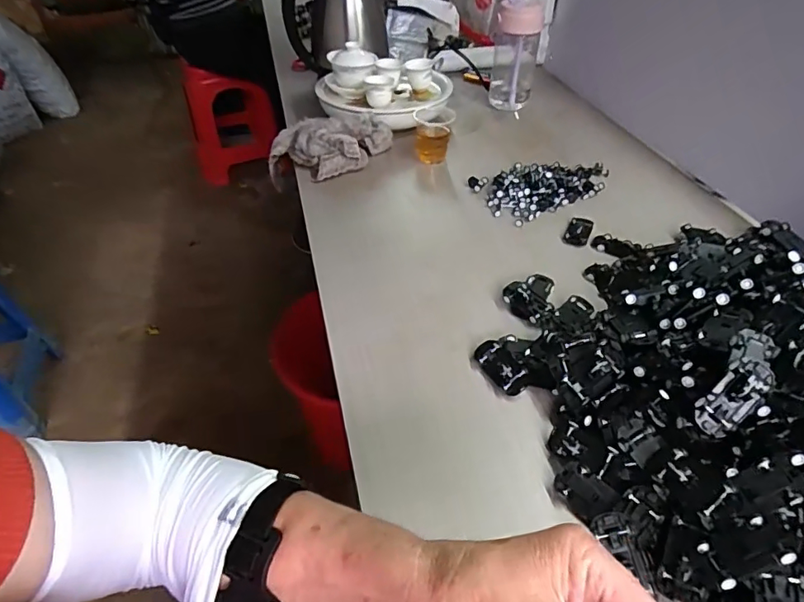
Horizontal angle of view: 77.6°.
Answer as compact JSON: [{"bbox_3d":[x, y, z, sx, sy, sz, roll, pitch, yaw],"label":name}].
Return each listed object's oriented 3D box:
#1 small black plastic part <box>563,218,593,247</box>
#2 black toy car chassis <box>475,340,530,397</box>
[{"bbox_3d":[0.240,-0.096,0.678,0.032,0.013,0.053,18,46,19],"label":"small black plastic part"},{"bbox_3d":[0.099,0.066,0.497,0.027,0.020,0.061,-20,46,-20],"label":"black toy car chassis"}]

